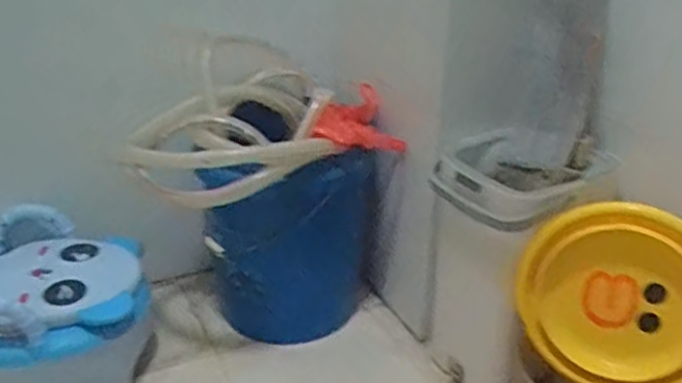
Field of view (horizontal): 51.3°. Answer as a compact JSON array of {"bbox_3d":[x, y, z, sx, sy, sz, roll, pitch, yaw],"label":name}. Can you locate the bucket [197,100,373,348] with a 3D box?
[{"bbox_3d":[-0.105,0.078,1.213,0.247,0.411,0.265,1,28,-1],"label":"bucket"}]

